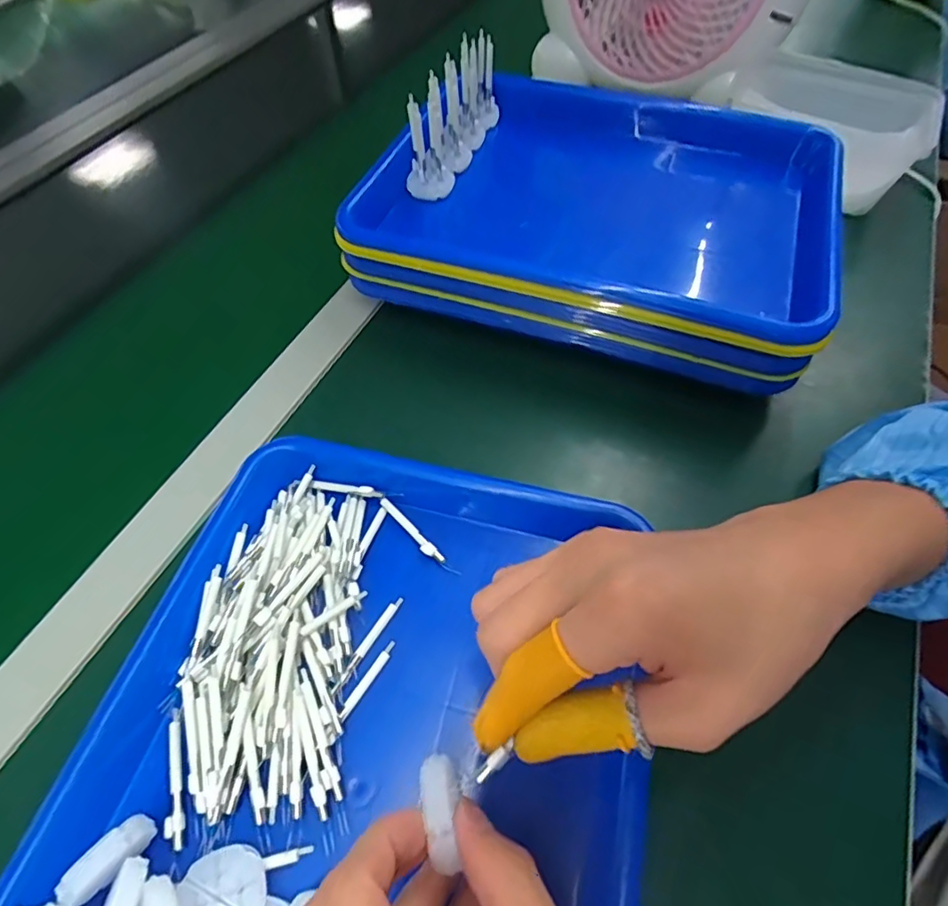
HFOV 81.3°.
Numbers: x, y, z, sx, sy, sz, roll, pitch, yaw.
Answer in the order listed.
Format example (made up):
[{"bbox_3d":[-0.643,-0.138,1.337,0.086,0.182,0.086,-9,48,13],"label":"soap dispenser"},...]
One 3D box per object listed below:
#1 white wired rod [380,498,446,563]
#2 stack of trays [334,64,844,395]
[{"bbox_3d":[-0.037,0.045,0.324,0.006,0.004,0.054,-38,63,-21],"label":"white wired rod"},{"bbox_3d":[0.093,-0.188,0.423,0.316,0.068,0.245,16,58,12],"label":"stack of trays"}]

